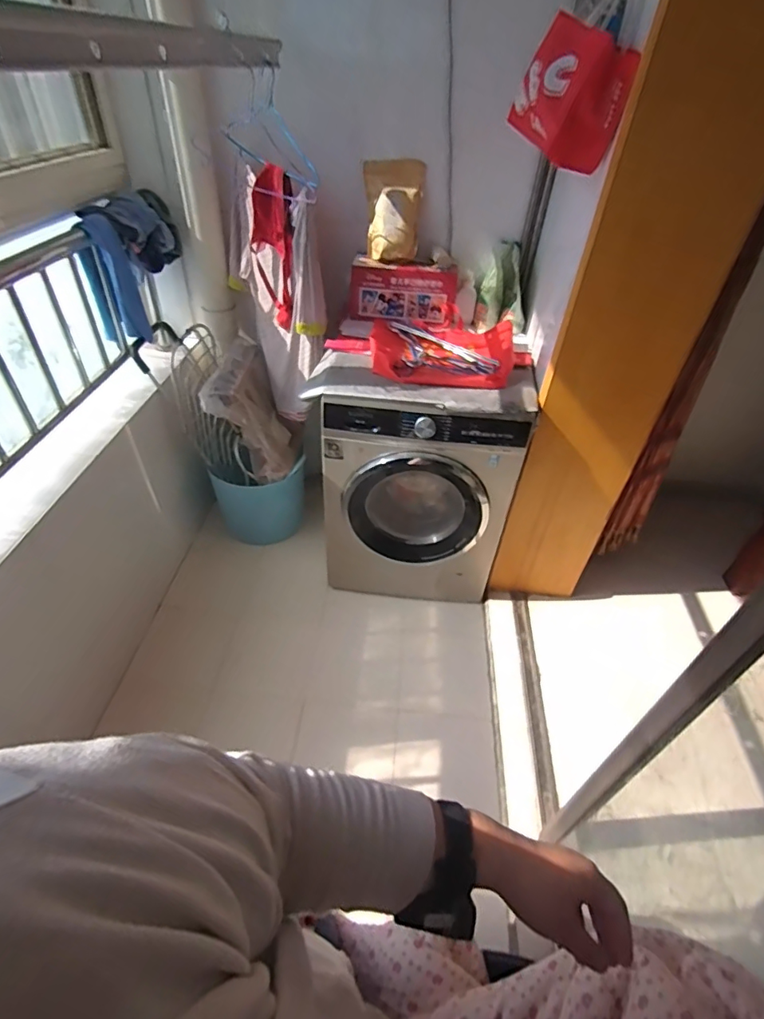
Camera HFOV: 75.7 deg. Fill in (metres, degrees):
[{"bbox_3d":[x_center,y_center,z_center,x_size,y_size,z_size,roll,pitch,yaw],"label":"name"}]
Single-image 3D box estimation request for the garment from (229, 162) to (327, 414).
[{"bbox_3d":[-0.336,-0.678,1.612,0.150,0.717,0.412,-23,49,-27],"label":"garment"}]

